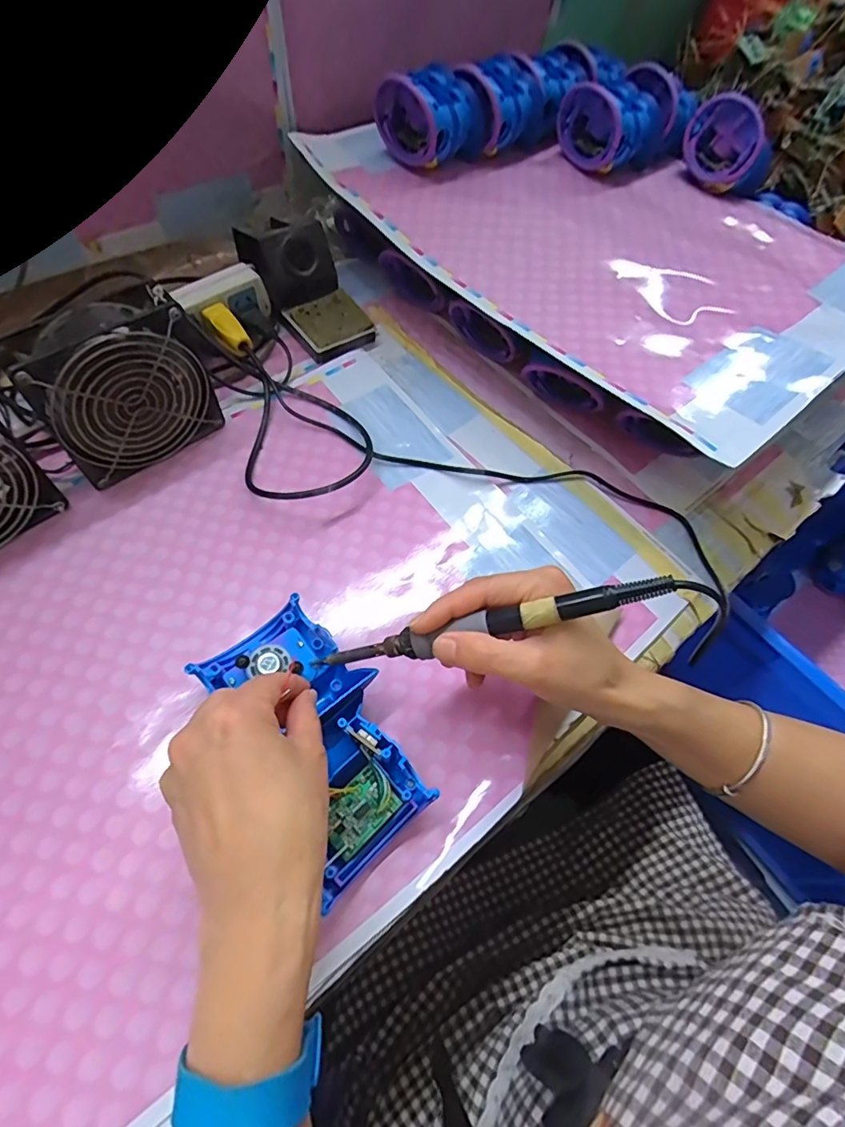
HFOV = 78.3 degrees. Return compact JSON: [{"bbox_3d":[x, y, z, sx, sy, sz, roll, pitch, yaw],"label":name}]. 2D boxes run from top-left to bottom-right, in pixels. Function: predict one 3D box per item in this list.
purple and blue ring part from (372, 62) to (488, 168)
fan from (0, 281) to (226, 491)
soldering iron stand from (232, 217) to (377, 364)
[{"bbox_3d":[0.010,-0.451,0.527,0.079,0.064,0.088,41,65,19],"label":"purple and blue ring part"},{"bbox_3d":[-0.229,-0.133,0.397,0.121,0.114,0.050,-35,68,-22],"label":"fan"},{"bbox_3d":[-0.117,-0.280,0.512,0.069,0.071,0.151,-32,67,-21],"label":"soldering iron stand"}]

